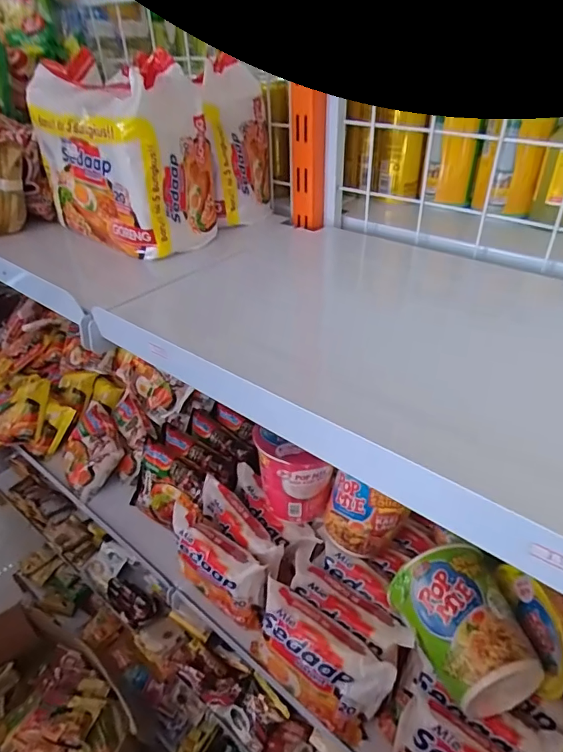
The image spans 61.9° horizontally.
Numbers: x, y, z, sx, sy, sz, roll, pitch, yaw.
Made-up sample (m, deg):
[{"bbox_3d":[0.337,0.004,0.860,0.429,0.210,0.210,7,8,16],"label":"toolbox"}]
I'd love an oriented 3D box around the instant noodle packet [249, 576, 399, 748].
[{"bbox_3d":[0.034,0.292,0.480,0.147,0.101,0.042,22,8,26],"label":"instant noodle packet"}]

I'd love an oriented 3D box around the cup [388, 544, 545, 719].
[{"bbox_3d":[0.166,0.228,0.428,0.086,0.082,0.116,-14,38,-16],"label":"cup"}]

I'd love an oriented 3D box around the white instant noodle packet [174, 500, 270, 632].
[{"bbox_3d":[-0.079,0.229,0.568,0.136,0.091,0.048,28,45,35],"label":"white instant noodle packet"}]

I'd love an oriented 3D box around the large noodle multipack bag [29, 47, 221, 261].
[{"bbox_3d":[-0.155,-0.228,0.485,0.178,0.151,0.116,28,45,35],"label":"large noodle multipack bag"}]

